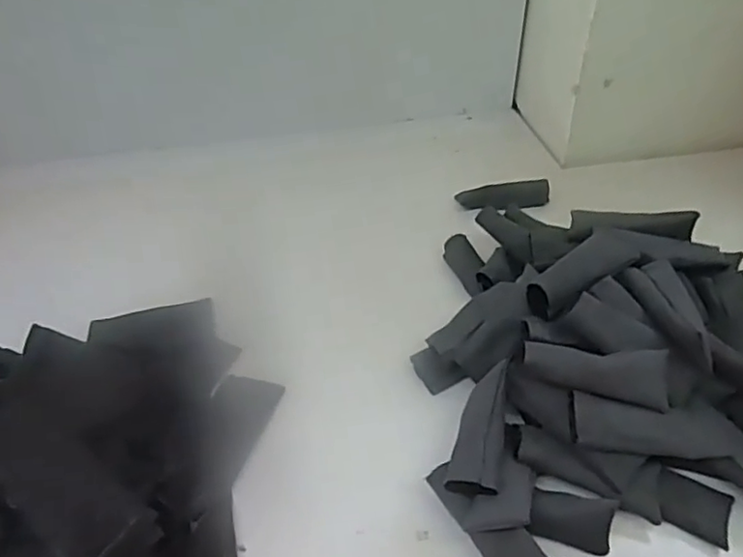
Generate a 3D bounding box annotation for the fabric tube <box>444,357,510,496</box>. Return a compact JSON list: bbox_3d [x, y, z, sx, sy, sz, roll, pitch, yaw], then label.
[{"bbox_3d":[0.083,0.105,0.437,0.032,0.018,0.102,14,44,16],"label":"fabric tube"}]

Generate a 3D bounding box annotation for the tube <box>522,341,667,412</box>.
[{"bbox_3d":[0.158,0.067,0.434,0.101,0.035,0.032,4,42,6],"label":"tube"}]

